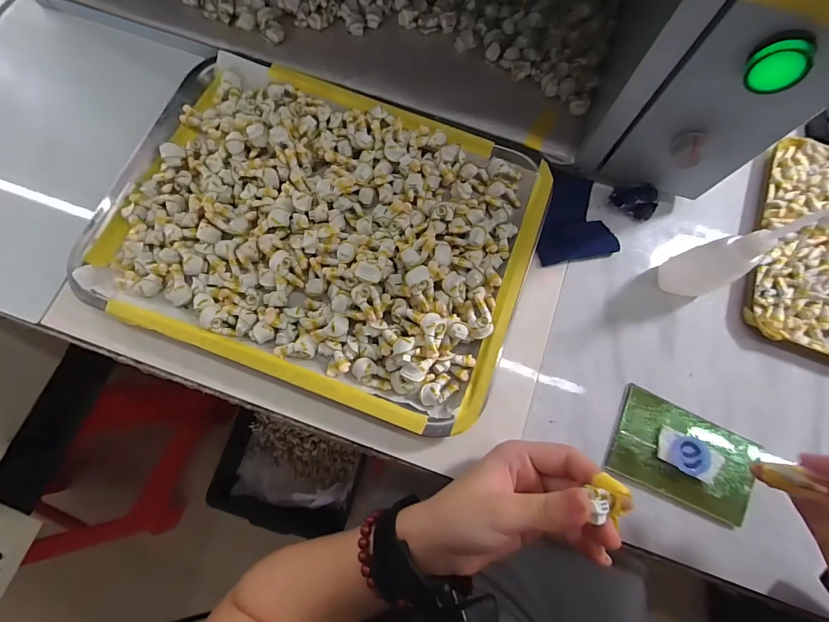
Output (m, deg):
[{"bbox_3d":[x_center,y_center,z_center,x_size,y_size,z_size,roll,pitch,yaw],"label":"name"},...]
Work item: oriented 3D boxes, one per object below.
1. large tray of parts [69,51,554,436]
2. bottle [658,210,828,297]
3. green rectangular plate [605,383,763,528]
[{"bbox_3d":[-0.079,-0.073,0.299,0.340,0.030,0.255,21,78,4],"label":"large tray of parts"},{"bbox_3d":[0.221,-0.036,0.261,0.030,0.108,0.033,-18,78,-5],"label":"bottle"},{"bbox_3d":[0.202,0.108,0.275,0.100,0.012,0.065,24,82,7],"label":"green rectangular plate"}]

